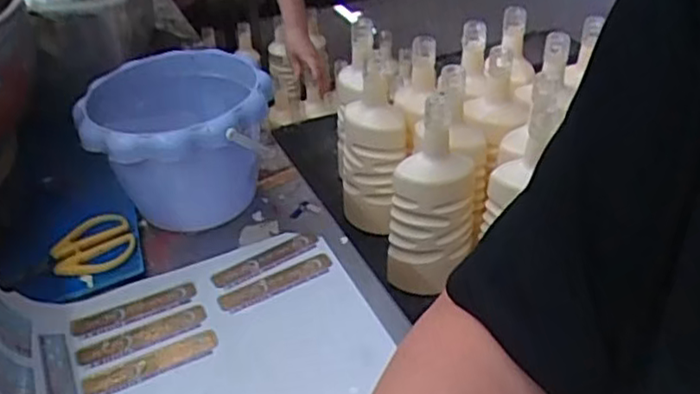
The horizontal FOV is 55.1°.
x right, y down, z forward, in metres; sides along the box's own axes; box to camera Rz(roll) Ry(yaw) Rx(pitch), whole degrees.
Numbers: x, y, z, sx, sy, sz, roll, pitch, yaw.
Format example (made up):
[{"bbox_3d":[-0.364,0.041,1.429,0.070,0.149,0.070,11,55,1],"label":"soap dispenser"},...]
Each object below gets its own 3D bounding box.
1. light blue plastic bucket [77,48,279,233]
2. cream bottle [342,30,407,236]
[{"bbox_3d":[-0.140,-0.040,0.580,0.143,0.130,0.146,-4,38,0],"label":"light blue plastic bucket"},{"bbox_3d":[0.032,-0.075,0.913,0.086,0.244,0.100,0,35,3],"label":"cream bottle"}]

